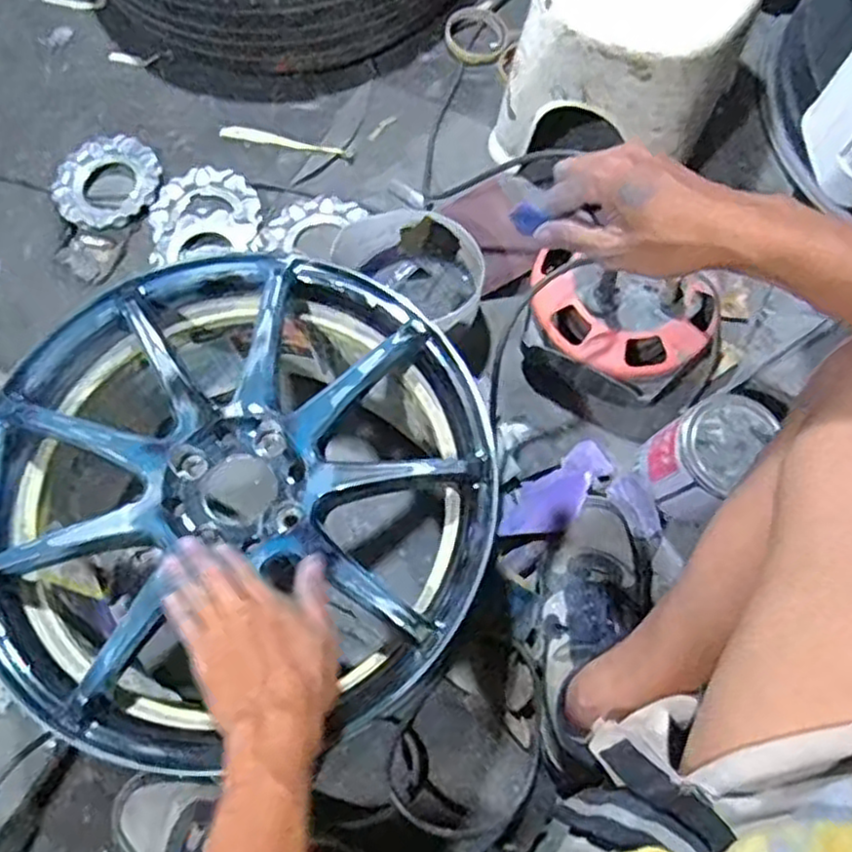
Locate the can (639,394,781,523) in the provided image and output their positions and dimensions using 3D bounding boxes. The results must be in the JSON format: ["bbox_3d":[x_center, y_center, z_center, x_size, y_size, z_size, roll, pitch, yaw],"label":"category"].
[{"bbox_3d":[0.278,0.028,0.753,0.087,0.111,0.101,34,74,12],"label":"can"}]

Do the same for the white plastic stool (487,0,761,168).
[{"bbox_3d":[0.235,-0.438,0.842,0.220,0.219,0.242,26,72,10],"label":"white plastic stool"}]

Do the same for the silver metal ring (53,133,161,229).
[{"bbox_3d":[-0.413,-0.317,0.950,0.134,0.018,0.126,0,70,0],"label":"silver metal ring"}]

